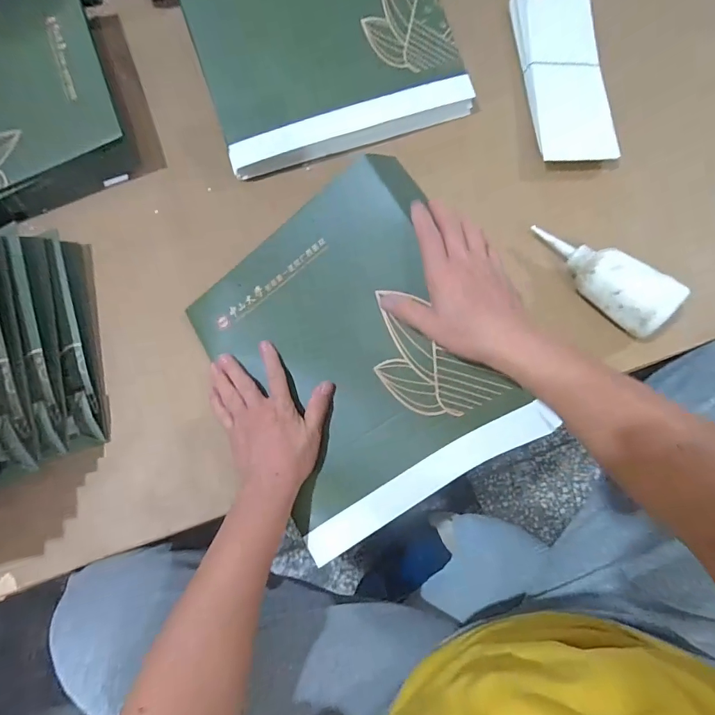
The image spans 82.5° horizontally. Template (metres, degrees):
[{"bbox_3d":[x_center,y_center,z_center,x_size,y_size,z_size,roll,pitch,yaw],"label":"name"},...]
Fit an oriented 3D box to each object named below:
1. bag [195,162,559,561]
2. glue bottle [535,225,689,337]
[{"bbox_3d":[-0.003,0.007,0.433,0.275,0.028,0.330,-29,87,15],"label":"bag"},{"bbox_3d":[0.259,-0.093,0.436,0.164,0.044,0.054,42,79,13],"label":"glue bottle"}]

